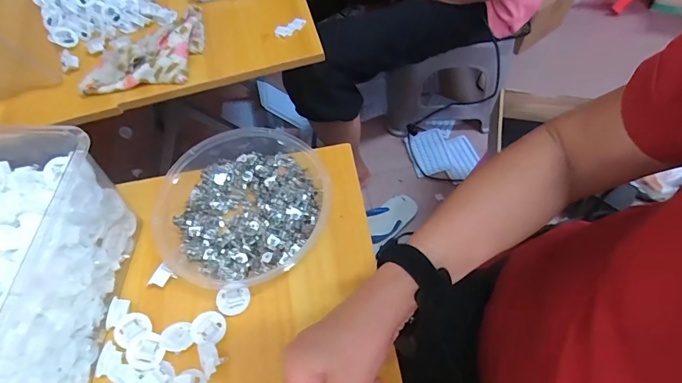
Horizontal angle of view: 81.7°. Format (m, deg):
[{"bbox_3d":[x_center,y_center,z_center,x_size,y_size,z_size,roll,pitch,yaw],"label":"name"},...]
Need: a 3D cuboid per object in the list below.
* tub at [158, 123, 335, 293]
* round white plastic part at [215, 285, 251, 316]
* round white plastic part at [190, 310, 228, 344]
[{"bbox_3d":[-0.112,0.010,0.437,0.187,0.038,0.184,-2,62,3],"label":"tub"},{"bbox_3d":[-0.109,0.111,0.401,0.033,0.004,0.029,-1,76,-25],"label":"round white plastic part"},{"bbox_3d":[-0.129,0.132,0.386,0.032,0.008,0.029,6,82,-21],"label":"round white plastic part"}]

